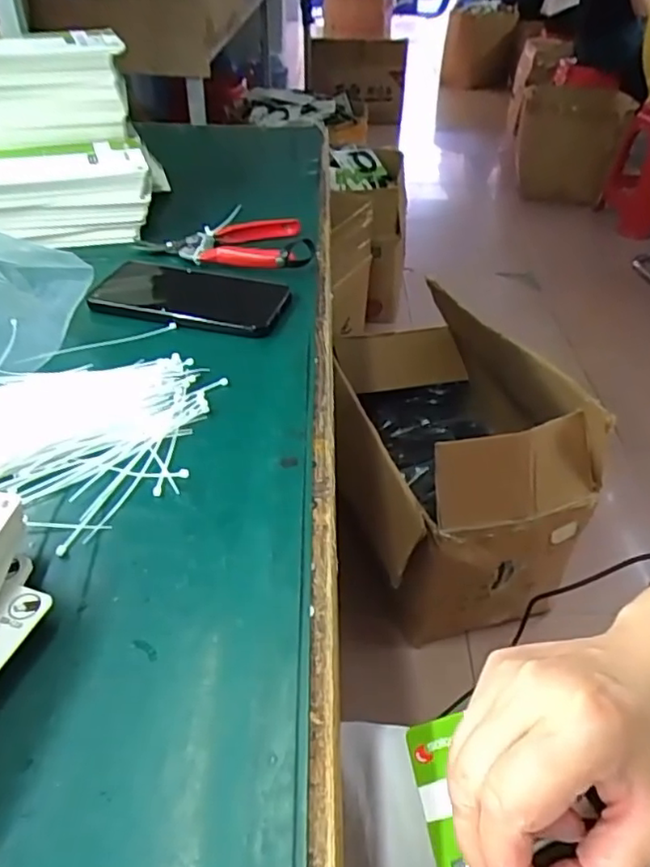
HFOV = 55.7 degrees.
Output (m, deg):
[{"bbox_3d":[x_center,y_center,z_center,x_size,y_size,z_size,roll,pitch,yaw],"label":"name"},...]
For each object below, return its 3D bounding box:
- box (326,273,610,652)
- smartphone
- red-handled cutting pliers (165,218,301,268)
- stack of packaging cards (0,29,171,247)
[{"bbox_3d":[0.217,0.022,1.235,0.394,0.411,0.612,-6,41,-9],"label":"box"},{"bbox_3d":[-0.107,-0.114,0.518,0.151,0.011,0.087,11,41,11],"label":"smartphone"},{"bbox_3d":[-0.088,-0.187,0.595,0.120,0.018,0.095,3,40,1],"label":"red-handled cutting pliers"},{"bbox_3d":[-0.266,-0.285,0.597,0.197,0.147,0.158,-7,41,-11],"label":"stack of packaging cards"}]

